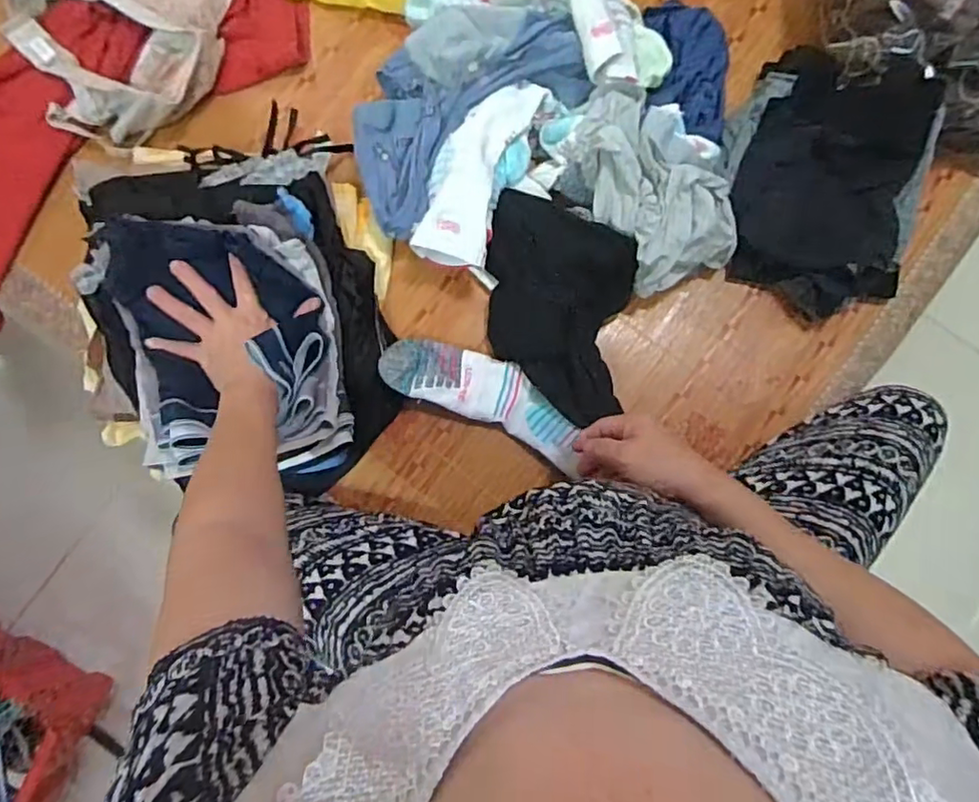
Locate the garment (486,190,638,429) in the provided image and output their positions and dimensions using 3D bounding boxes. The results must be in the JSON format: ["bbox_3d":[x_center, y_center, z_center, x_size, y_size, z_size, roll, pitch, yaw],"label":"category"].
[{"bbox_3d":[0.072,-0.099,0.653,0.157,0.056,0.220,8,85,3],"label":"garment"}]

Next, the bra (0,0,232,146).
[{"bbox_3d":[-0.432,-0.424,0.722,0.286,0.053,0.216,-7,85,1],"label":"bra"}]

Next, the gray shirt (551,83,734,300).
[{"bbox_3d":[0.171,-0.234,0.649,0.141,0.071,0.227,-38,85,-2],"label":"gray shirt"}]

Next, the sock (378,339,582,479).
[{"bbox_3d":[-0.004,-0.006,0.668,0.230,0.055,0.079,27,86,-3],"label":"sock"}]

